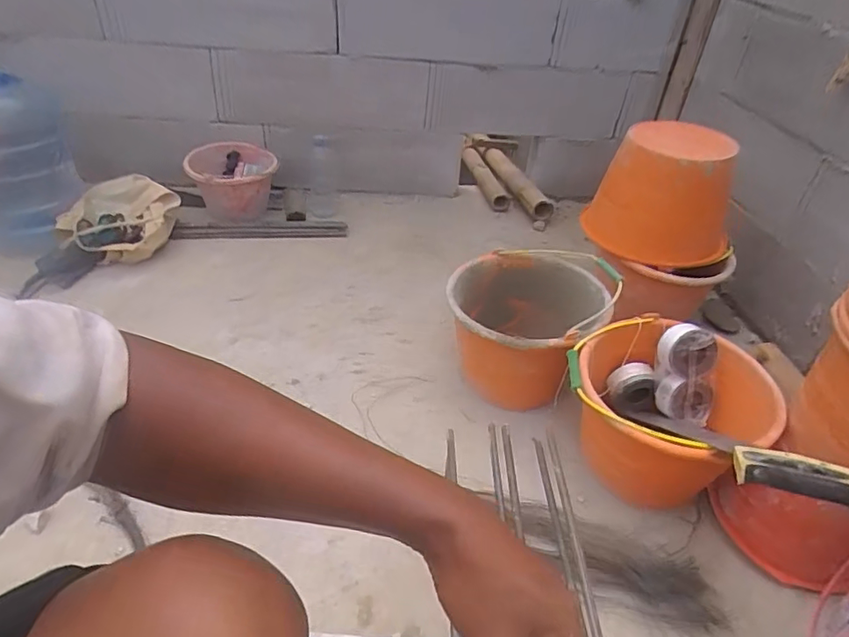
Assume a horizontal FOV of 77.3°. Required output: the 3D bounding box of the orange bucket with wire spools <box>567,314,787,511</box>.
[{"bbox_3d":[0.365,0.168,0.892,0.270,0.240,0.281,3,38,-2],"label":"orange bucket with wire spools"}]

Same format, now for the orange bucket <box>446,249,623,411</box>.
[{"bbox_3d":[0.200,0.033,1.095,0.296,0.247,0.334,21,41,20],"label":"orange bucket"}]

